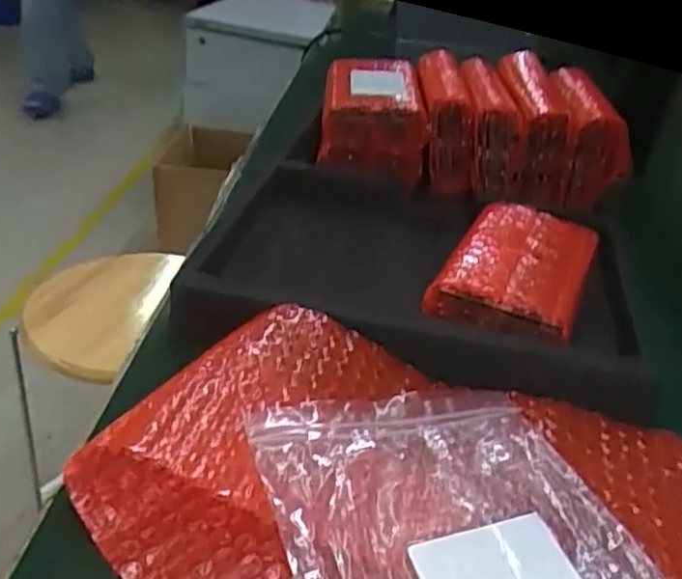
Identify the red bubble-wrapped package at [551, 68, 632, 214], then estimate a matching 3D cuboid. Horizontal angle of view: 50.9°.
[{"bbox_3d":[0.223,-0.138,0.653,0.062,0.090,0.126,8,31,2],"label":"red bubble-wrapped package"}]

